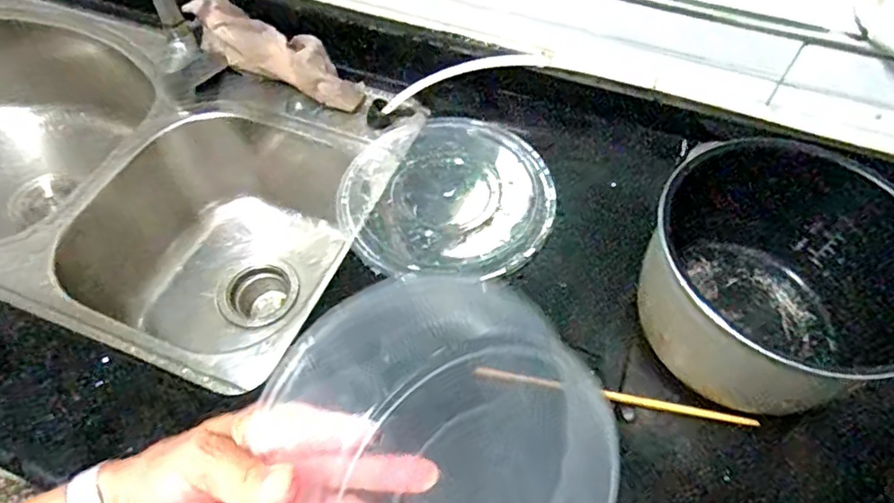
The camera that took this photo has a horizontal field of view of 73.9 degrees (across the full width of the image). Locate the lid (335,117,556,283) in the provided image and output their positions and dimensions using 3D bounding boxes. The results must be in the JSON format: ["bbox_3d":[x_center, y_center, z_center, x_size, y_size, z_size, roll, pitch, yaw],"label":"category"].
[{"bbox_3d":[-0.002,-0.062,0.649,0.224,0.025,0.222,1,55,-1],"label":"lid"}]

